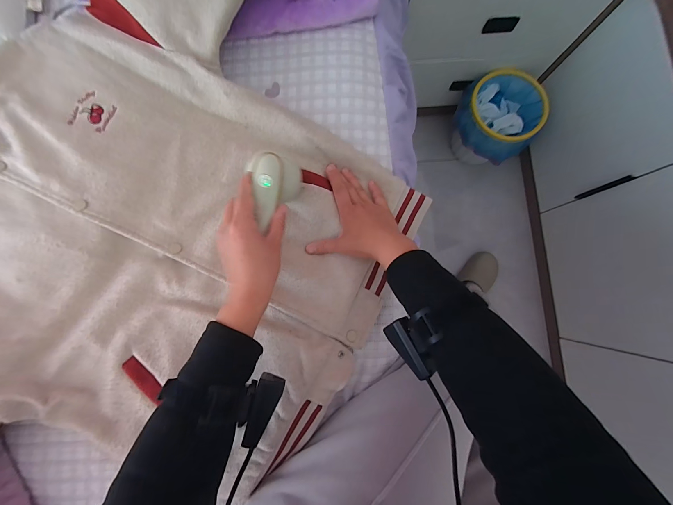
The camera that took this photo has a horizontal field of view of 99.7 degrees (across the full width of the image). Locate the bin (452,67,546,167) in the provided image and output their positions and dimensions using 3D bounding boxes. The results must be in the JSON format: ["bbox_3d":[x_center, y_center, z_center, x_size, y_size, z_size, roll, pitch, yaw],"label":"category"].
[{"bbox_3d":[0.491,-0.404,0.910,0.224,0.204,0.242,-25,84,-4],"label":"bin"}]

